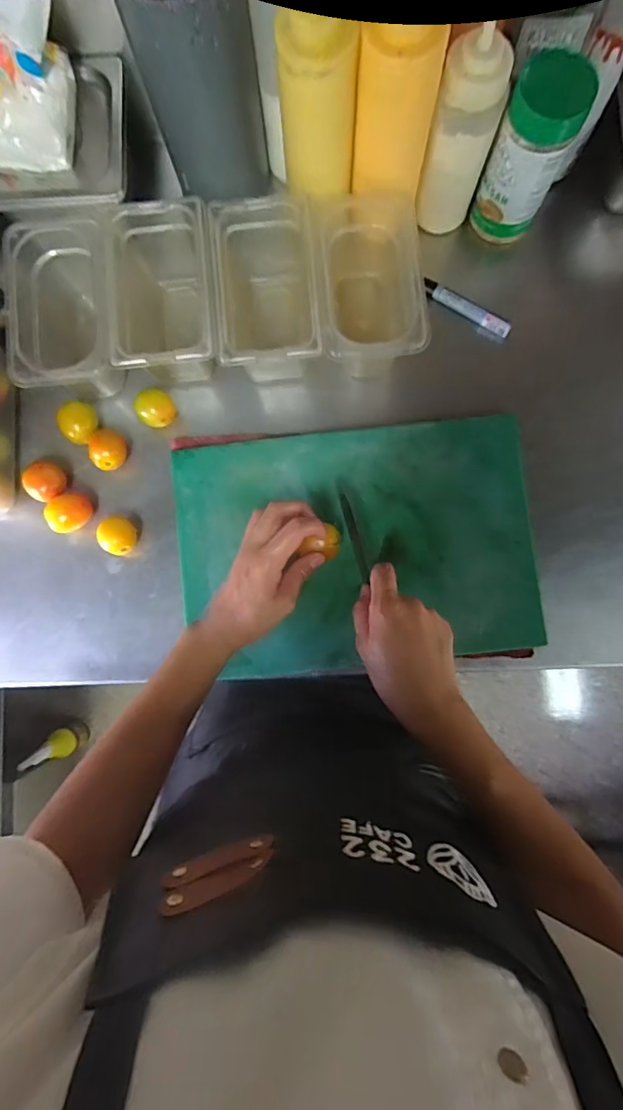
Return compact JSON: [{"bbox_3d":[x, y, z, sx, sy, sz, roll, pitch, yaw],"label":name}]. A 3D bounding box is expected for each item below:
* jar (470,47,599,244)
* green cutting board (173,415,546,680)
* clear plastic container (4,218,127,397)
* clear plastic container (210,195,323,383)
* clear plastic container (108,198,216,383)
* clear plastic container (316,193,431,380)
[{"bbox_3d":[0.222,-0.410,0.519,0.071,0.157,0.062,25,87,3],"label":"jar"},{"bbox_3d":[0.048,-0.008,0.549,0.383,0.017,0.258,-7,86,1],"label":"green cutting board"},{"bbox_3d":[-0.254,-0.262,0.548,0.111,0.099,0.191,-1,86,1],"label":"clear plastic container"},{"bbox_3d":[-0.047,-0.274,0.555,0.105,0.121,0.173,-4,86,1],"label":"clear plastic container"},{"bbox_3d":[-0.151,-0.279,0.549,0.109,0.105,0.188,-2,86,1],"label":"clear plastic container"},{"bbox_3d":[0.059,-0.281,0.551,0.104,0.111,0.173,-6,86,1],"label":"clear plastic container"}]

